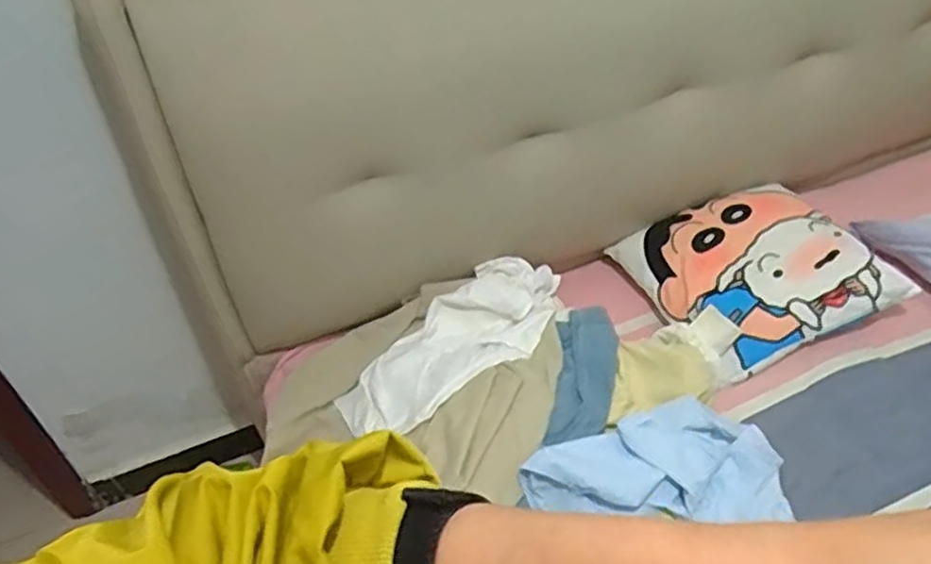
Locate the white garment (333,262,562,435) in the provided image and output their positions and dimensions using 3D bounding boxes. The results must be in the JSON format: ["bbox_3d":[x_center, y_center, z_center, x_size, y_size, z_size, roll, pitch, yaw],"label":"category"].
[{"bbox_3d":[0.010,0.092,1.203,0.431,0.076,0.190,-31,48,-25],"label":"white garment"}]

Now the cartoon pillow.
[{"bbox_3d":[0.522,-0.021,1.318,0.362,0.134,0.349,-17,43,-11],"label":"cartoon pillow"}]

